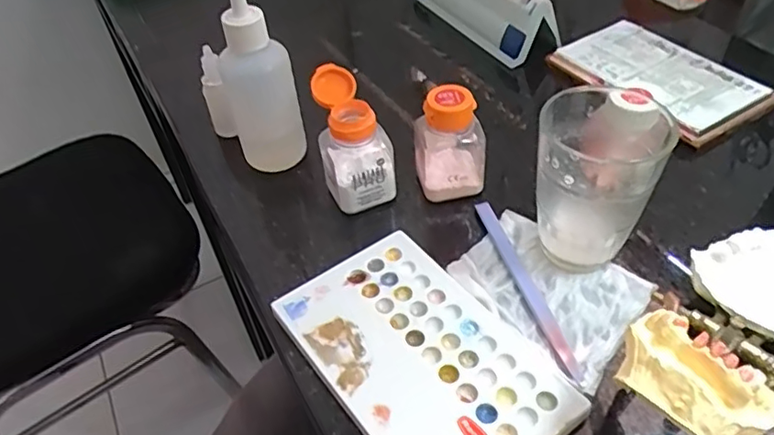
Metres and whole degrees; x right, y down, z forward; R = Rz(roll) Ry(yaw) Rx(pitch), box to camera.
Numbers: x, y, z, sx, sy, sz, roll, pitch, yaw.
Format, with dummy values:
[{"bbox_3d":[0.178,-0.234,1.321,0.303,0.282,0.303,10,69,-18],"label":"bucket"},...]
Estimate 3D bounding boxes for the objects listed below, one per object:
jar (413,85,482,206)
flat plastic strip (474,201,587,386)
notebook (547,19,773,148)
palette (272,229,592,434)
[{"bbox_3d":[0.042,-0.048,0.387,0.045,0.071,0.032,-1,46,5],"label":"jar"},{"bbox_3d":[0.082,0.038,0.346,0.011,0.007,0.136,-14,46,-8],"label":"flat plastic strip"},{"bbox_3d":[0.221,-0.115,0.477,0.095,0.017,0.149,-25,48,-18],"label":"notebook"},{"bbox_3d":[0.018,0.074,0.314,0.097,0.014,0.152,-31,50,-22],"label":"palette"}]

